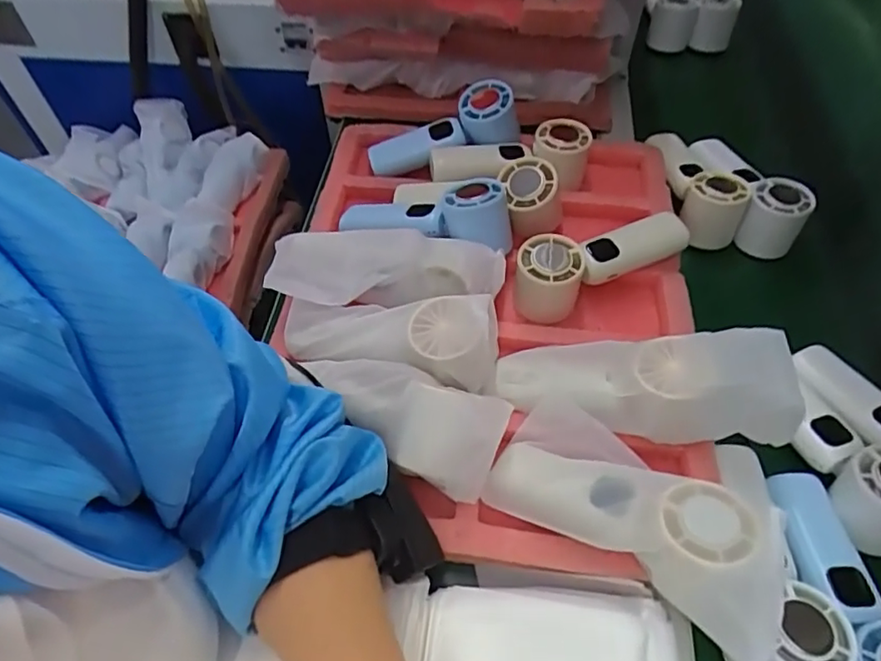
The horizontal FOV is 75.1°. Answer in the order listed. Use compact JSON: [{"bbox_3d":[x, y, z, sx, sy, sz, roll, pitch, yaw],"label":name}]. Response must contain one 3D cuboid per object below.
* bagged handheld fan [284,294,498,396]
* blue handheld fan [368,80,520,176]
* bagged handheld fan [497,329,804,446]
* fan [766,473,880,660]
[{"bbox_3d":[-0.039,0.003,0.419,0.162,0.042,0.063,9,53,8],"label":"bagged handheld fan"},{"bbox_3d":[0.002,-0.194,0.576,0.153,0.051,0.063,-18,53,9],"label":"blue handheld fan"},{"bbox_3d":[0.138,0.038,0.400,0.185,0.057,0.060,1,50,26],"label":"bagged handheld fan"},{"bbox_3d":[0.255,0.168,0.361,0.053,0.051,0.151,3,38,4],"label":"fan"}]

